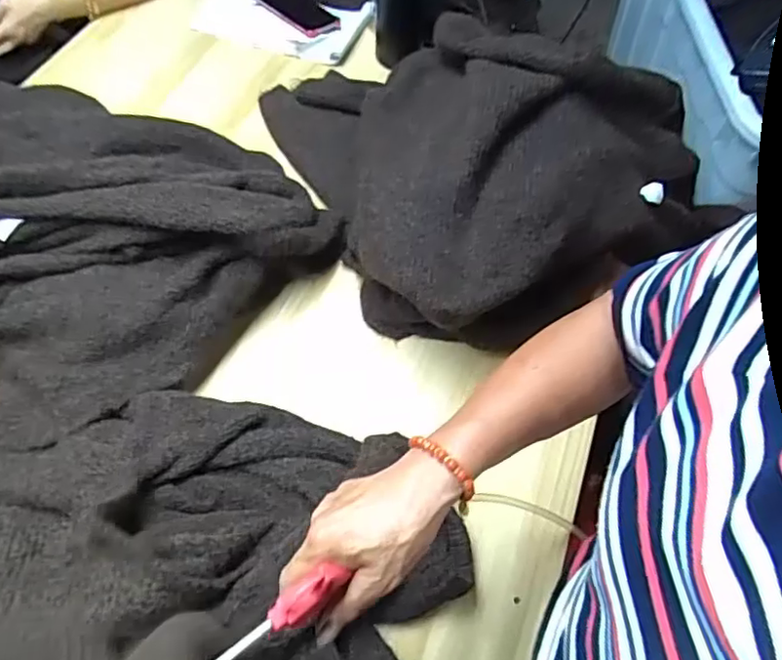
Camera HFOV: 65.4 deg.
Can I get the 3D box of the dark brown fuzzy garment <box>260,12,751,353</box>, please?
[{"bbox_3d":[0.124,-0.269,0.814,0.458,0.202,0.522,-20,62,-14],"label":"dark brown fuzzy garment"}]

